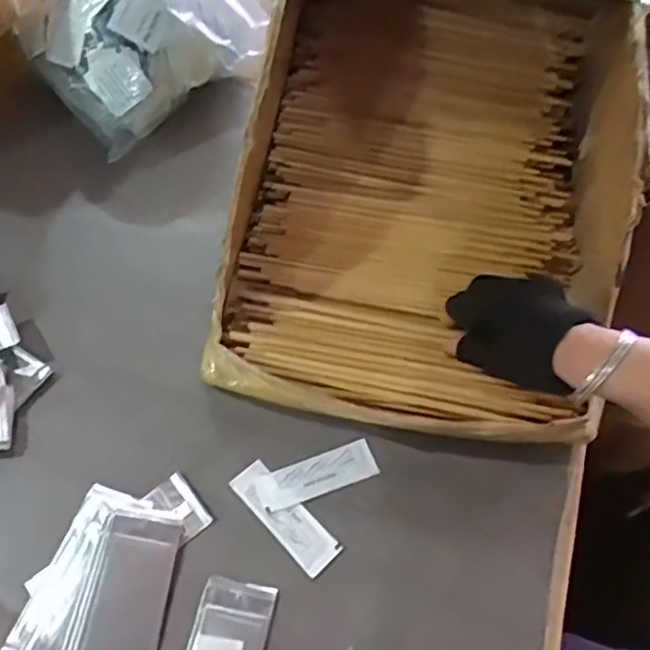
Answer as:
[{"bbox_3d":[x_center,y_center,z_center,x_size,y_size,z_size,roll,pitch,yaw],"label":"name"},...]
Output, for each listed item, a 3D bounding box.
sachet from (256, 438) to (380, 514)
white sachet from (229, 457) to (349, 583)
[{"bbox_3d":[-0.005,0.115,0.500,0.089,0.007,0.031,-16,59,-14],"label":"sachet"},{"bbox_3d":[-0.030,0.140,0.480,0.031,0.004,0.093,-38,66,-25],"label":"white sachet"}]

